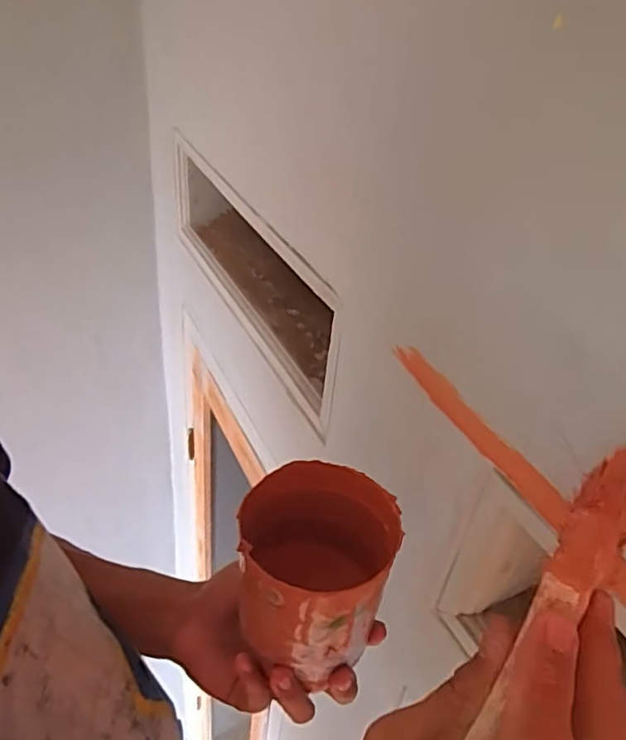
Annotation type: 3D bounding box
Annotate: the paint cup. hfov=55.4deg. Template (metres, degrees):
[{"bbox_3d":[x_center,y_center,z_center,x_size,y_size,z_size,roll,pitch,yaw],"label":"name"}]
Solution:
[{"bbox_3d":[0.000,0.118,0.352,0.086,0.100,0.078,10,38,4],"label":"paint cup"}]

